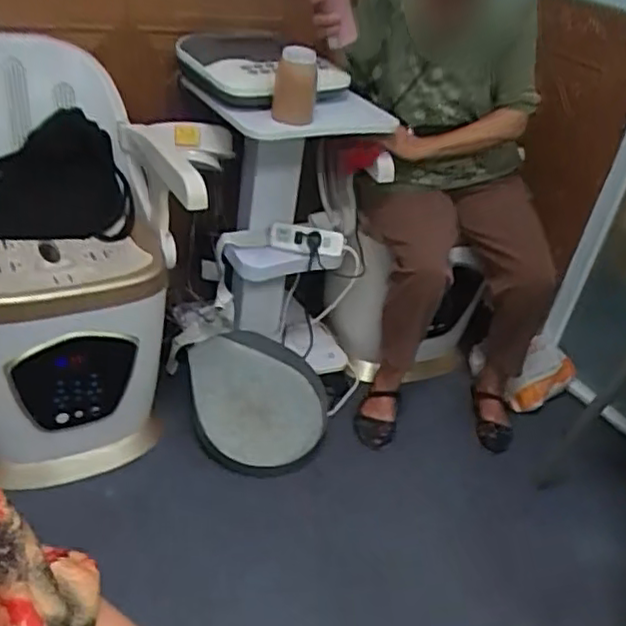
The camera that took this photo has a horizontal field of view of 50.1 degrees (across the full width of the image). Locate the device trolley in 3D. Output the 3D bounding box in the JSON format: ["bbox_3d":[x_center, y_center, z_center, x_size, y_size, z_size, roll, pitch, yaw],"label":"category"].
[{"bbox_3d":[-0.096,-0.125,1.483,0.404,0.808,0.559,3,35,-9],"label":"device trolley"}]

